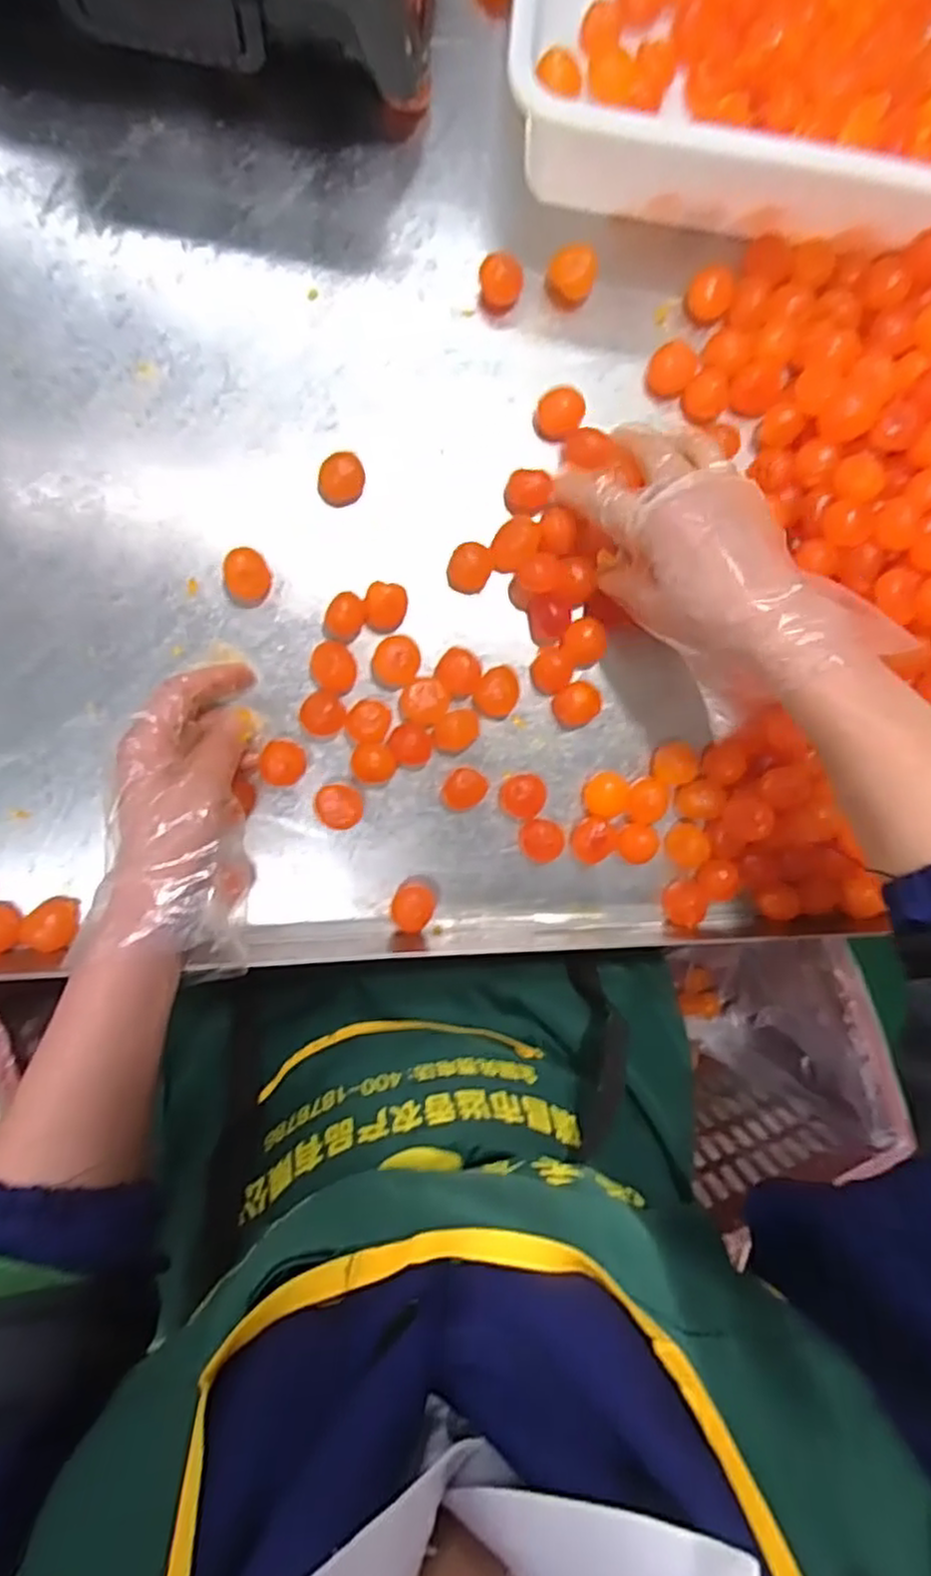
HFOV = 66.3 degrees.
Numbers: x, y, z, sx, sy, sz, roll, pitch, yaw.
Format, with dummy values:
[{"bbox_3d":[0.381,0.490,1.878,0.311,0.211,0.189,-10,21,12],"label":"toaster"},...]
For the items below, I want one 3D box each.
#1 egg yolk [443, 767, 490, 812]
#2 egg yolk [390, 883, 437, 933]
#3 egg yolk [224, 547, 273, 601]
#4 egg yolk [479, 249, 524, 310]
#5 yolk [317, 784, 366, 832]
[{"bbox_3d":[-0.001,0.001,0.475,0.025,0.021,0.029,34,90,-8],"label":"egg yolk"},{"bbox_3d":[-0.035,0.081,0.481,0.028,0.014,0.030,-1,95,-6],"label":"egg yolk"},{"bbox_3d":[-0.137,-0.134,0.447,0.025,0.022,0.028,-19,97,-5],"label":"egg yolk"},{"bbox_3d":[0.023,-0.322,0.451,0.027,0.017,0.025,-1,95,-6],"label":"egg yolk"},{"bbox_3d":[-0.082,0.012,0.468,0.029,0.021,0.029,-1,95,-6],"label":"yolk"}]

